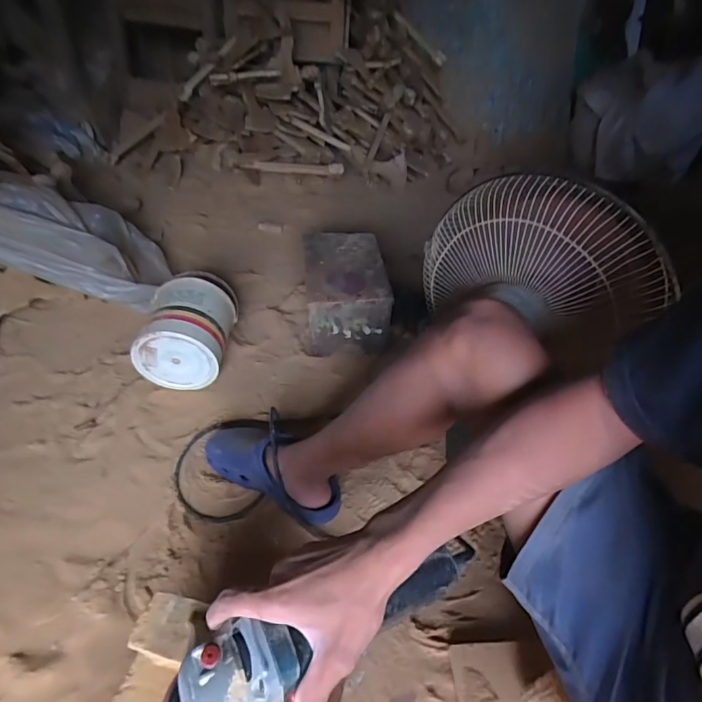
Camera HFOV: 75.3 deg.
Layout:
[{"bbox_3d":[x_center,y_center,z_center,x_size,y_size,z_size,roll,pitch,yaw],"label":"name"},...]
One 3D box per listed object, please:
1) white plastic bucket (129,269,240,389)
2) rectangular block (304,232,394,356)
[{"bbox_3d":[-0.368,-0.069,1.057,0.179,0.177,0.271,2,40,-2],"label":"white plastic bucket"},{"bbox_3d":[-0.019,-0.155,1.177,0.207,0.204,0.308,-3,40,-8],"label":"rectangular block"}]

